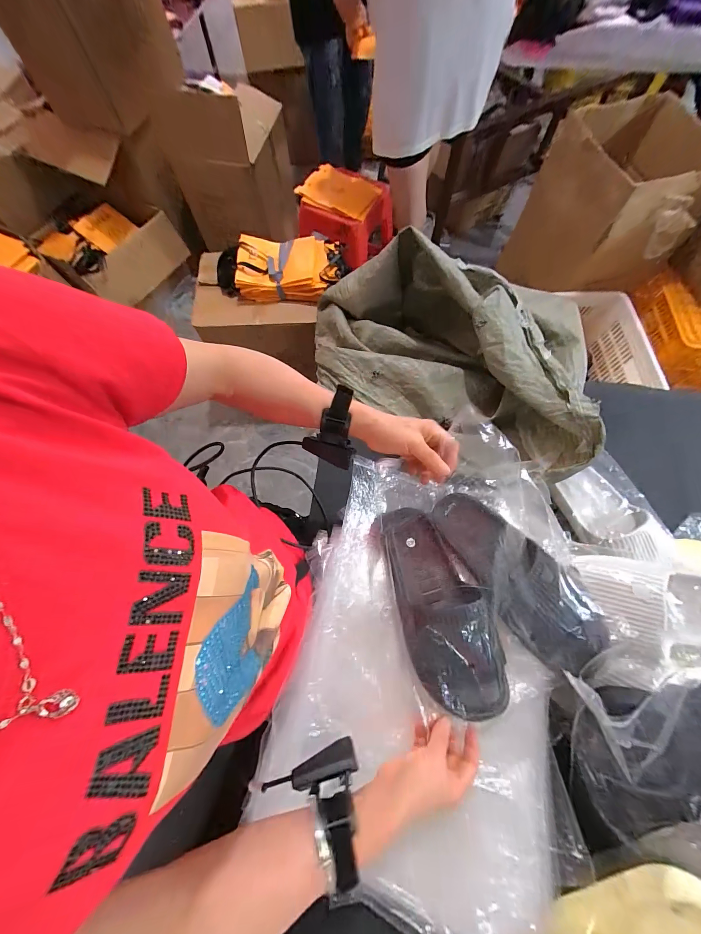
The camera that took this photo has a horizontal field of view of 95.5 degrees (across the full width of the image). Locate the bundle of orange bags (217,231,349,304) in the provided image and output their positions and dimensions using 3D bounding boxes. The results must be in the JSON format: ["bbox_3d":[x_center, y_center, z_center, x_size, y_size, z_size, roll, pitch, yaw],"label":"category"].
[{"bbox_3d":[-0.257,-0.716,1.158,0.482,0.132,0.236,-3,70,0],"label":"bundle of orange bags"}]

